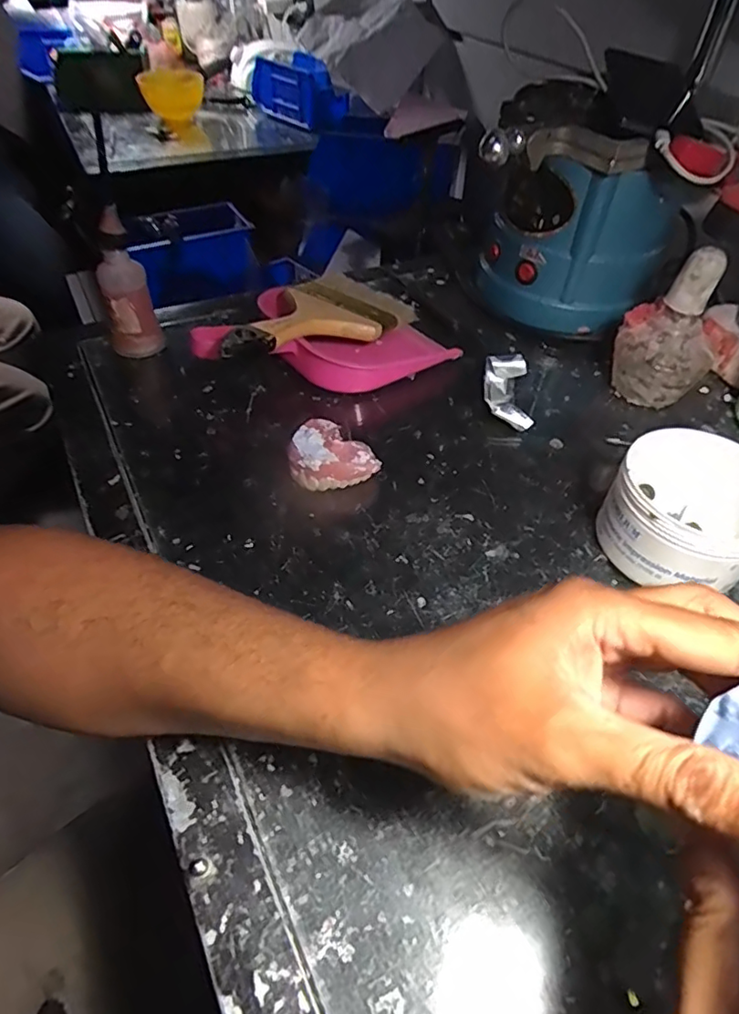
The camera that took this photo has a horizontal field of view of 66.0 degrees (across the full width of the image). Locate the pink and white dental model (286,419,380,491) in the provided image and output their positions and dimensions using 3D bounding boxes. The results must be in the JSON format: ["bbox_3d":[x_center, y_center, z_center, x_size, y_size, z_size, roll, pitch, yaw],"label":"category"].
[{"bbox_3d":[-0.031,-0.038,0.402,0.054,0.027,0.063,-31,57,-28],"label":"pink and white dental model"}]

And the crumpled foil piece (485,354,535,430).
[{"bbox_3d":[0.112,-0.092,0.461,0.032,0.025,0.071,3,47,-1],"label":"crumpled foil piece"}]

